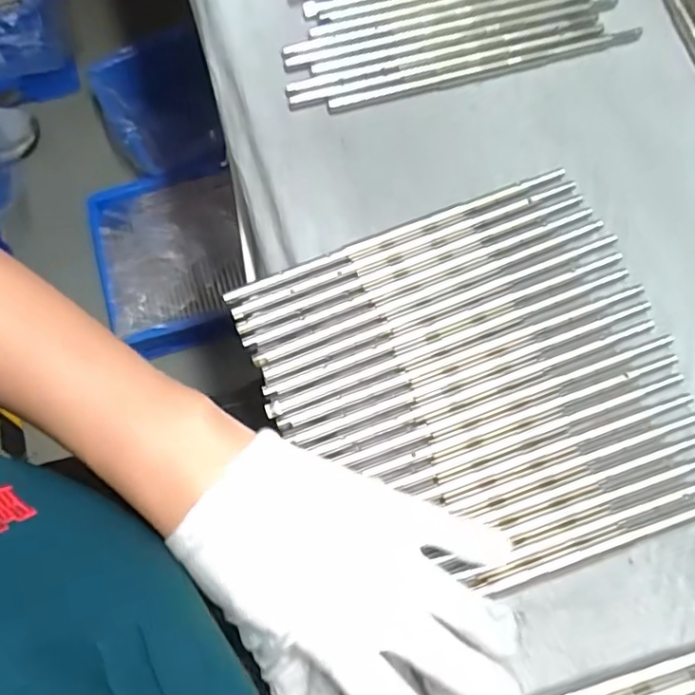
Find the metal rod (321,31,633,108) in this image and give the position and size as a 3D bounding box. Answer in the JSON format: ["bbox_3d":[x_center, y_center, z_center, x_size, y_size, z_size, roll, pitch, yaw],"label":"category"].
[{"bbox_3d":[0.091,-0.182,0.400,0.209,0.004,0.008,-14,71,-4],"label":"metal rod"}]

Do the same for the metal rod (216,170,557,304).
[{"bbox_3d":[0.030,-0.066,0.351,0.210,0.004,0.007,-22,72,-6],"label":"metal rod"}]

